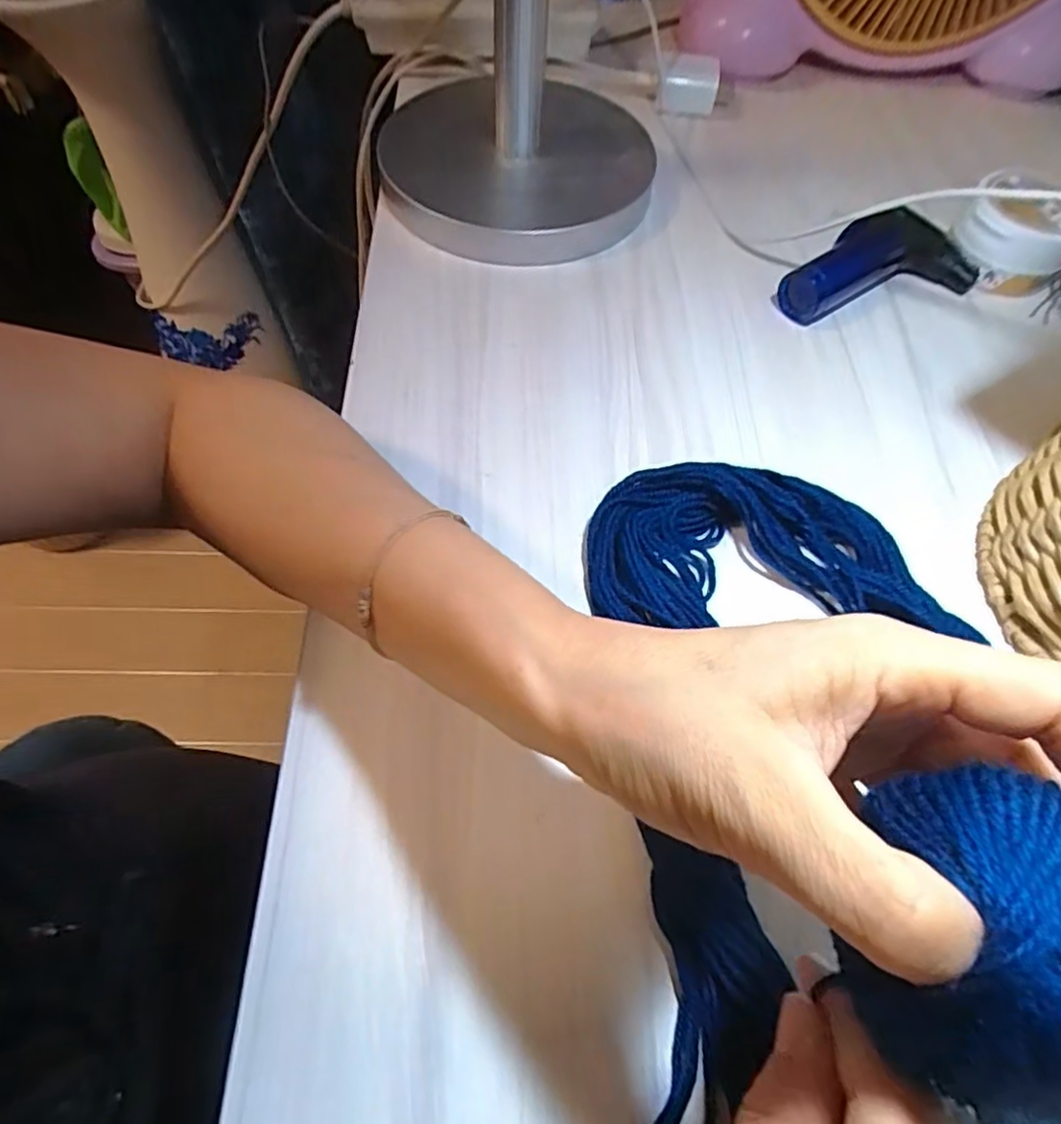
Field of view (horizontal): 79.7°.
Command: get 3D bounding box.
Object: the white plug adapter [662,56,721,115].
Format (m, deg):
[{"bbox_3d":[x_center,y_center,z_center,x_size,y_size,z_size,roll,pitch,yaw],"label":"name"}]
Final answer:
[{"bbox_3d":[0.119,-0.353,0.472,0.038,0.025,0.037,14,61,5],"label":"white plug adapter"}]

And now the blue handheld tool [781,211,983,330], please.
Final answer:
[{"bbox_3d":[0.202,-0.180,0.373,0.128,0.045,0.048,-16,62,-11],"label":"blue handheld tool"}]

